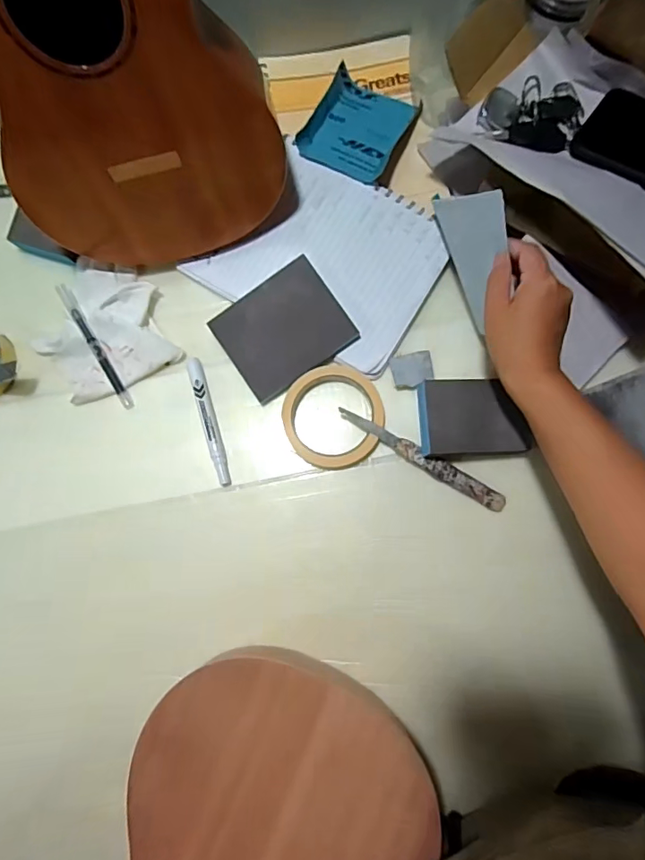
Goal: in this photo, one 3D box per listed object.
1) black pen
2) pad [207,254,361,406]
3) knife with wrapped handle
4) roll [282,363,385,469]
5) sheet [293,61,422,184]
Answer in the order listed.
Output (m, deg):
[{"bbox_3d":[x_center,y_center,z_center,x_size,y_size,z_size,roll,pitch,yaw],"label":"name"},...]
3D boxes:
[{"bbox_3d":[-0.231,-0.085,0.501,0.010,0.012,0.139,-30,81,-2],"label":"black pen"},{"bbox_3d":[-0.039,-0.099,0.493,0.117,0.008,0.098,-35,92,3],"label":"pad"},{"bbox_3d":[0.095,0.028,0.478,0.174,0.013,0.018,30,84,7],"label":"knife with wrapped handle"},{"bbox_3d":[0.010,-0.015,0.487,0.097,0.012,0.103,0,82,3],"label":"roll"},{"bbox_3d":[0.037,-0.316,0.523,0.093,0.032,0.116,27,84,6],"label":"sheet"}]

